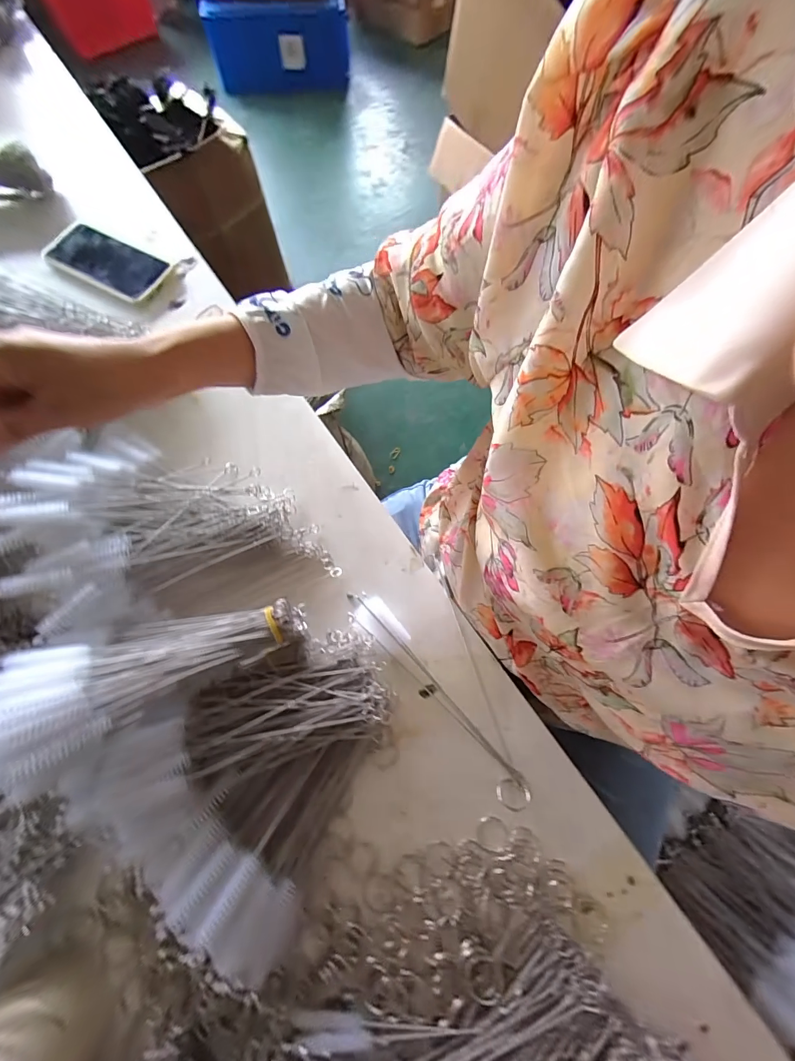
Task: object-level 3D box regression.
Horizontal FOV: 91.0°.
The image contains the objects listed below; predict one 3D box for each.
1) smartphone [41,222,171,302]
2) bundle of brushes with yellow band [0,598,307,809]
[{"bbox_3d":[-0.379,-0.348,0.509,0.170,0.012,0.077,26,74,7],"label":"smartphone"},{"bbox_3d":[-0.185,0.099,0.305,0.207,0.084,0.109,-17,72,-32],"label":"bundle of brushes with yellow band"}]

